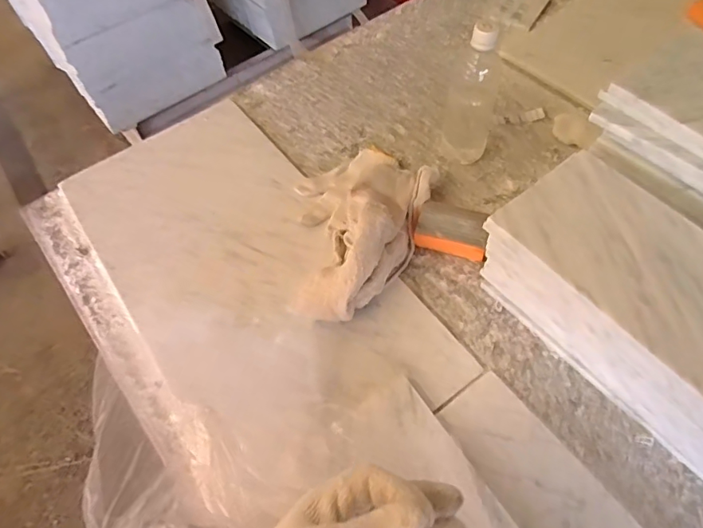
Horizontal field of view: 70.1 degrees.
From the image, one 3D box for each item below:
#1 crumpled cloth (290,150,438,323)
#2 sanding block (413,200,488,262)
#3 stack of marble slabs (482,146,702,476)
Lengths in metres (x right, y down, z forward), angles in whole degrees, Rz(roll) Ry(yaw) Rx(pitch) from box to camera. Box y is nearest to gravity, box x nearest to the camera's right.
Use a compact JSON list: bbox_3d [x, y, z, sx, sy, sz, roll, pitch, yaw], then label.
[{"bbox_3d":[-0.003,-0.065,0.654,0.172,0.088,0.286,16,59,13],"label":"crumpled cloth"},{"bbox_3d":[0.135,-0.045,0.667,0.093,0.046,0.058,17,59,13],"label":"sanding block"},{"bbox_3d":[0.362,0.087,0.502,0.191,0.148,0.449,-35,61,-17],"label":"stack of marble slabs"}]

